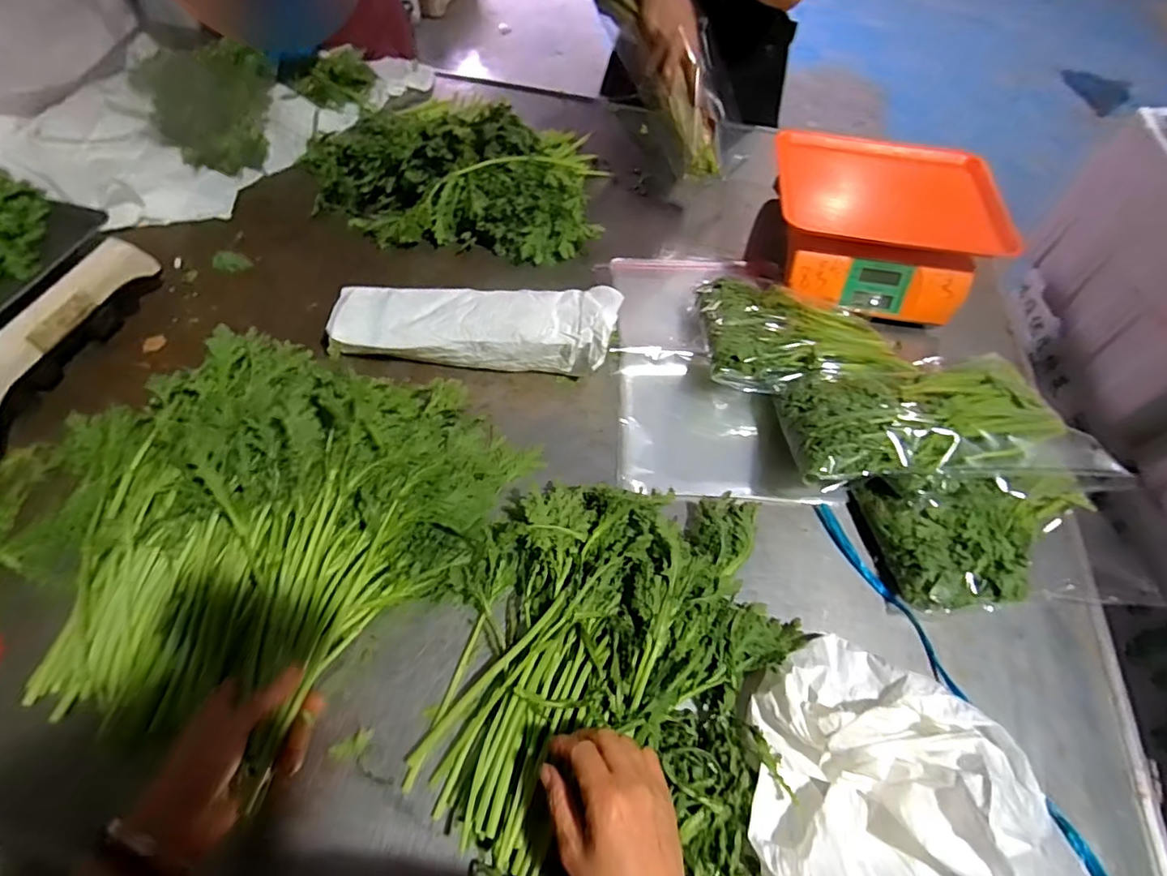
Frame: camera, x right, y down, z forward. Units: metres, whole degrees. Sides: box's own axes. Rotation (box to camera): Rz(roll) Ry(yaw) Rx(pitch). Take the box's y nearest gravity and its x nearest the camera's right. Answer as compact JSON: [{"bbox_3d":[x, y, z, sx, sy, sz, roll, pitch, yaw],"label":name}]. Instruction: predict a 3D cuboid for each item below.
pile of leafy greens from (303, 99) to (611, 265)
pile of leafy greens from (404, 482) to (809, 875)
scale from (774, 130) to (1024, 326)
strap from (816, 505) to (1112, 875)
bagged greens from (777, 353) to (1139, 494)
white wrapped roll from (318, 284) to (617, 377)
[{"bbox_3d":[-0.188,-0.381,0.776,0.414,0.122,0.268,-7,58,-7],"label":"pile of leafy greens"},{"bbox_3d":[0.023,0.203,0.461,0.282,0.052,0.358,9,58,3],"label":"pile of leafy greens"},{"bbox_3d":[0.399,-0.293,0.749,0.281,0.121,0.254,7,58,1],"label":"scale"},{"bbox_3d":[0.313,0.274,0.452,0.220,0.027,0.434,13,58,5],"label":"strap"},{"bbox_3d":[0.378,-0.028,0.580,0.328,0.059,0.201,-3,58,-5],"label":"bagged greens"},{"bbox_3d":[-0.127,-0.132,0.640,0.330,0.088,0.093,6,58,1],"label":"white wrapped roll"}]

